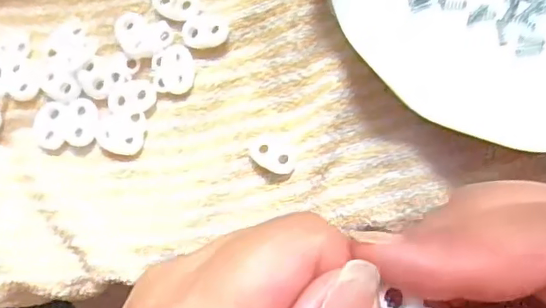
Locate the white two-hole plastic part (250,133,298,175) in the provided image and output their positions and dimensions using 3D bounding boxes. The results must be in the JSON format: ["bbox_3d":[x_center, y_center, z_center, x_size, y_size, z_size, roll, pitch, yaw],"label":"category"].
[{"bbox_3d":[0.000,0.000,0.258,0.022,0.004,0.015,27,89,7],"label":"white two-hole plastic part"}]

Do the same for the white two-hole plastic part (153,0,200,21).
[{"bbox_3d":[-0.045,-0.071,0.269,0.021,0.004,0.016,11,87,7],"label":"white two-hole plastic part"}]

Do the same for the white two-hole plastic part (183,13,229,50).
[{"bbox_3d":[-0.031,-0.057,0.264,0.021,0.006,0.017,4,86,6],"label":"white two-hole plastic part"}]

